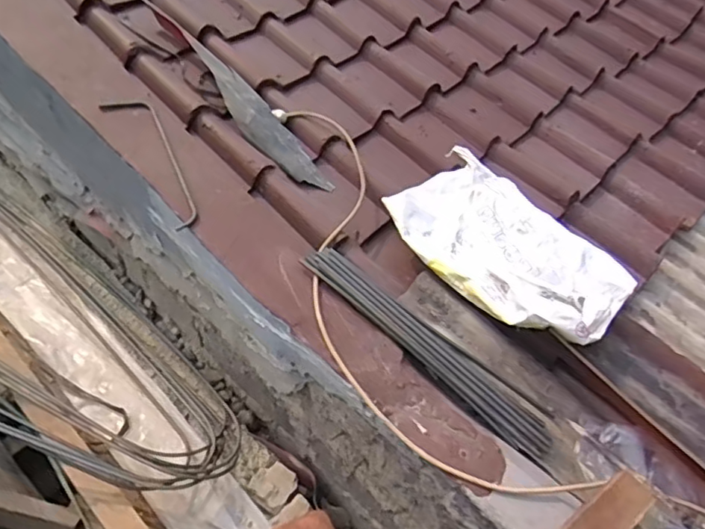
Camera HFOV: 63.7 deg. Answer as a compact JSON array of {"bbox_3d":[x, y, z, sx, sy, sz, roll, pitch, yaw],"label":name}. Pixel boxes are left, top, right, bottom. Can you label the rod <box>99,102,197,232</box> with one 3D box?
[{"bbox_3d":[-0.392,-0.206,1.123,0.088,0.019,0.352,-24,65,-23],"label":"rod"}]

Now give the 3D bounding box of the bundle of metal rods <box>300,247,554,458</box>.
[{"bbox_3d":[0.134,0.145,1.018,0.519,0.027,0.075,39,54,8],"label":"bundle of metal rods"}]

